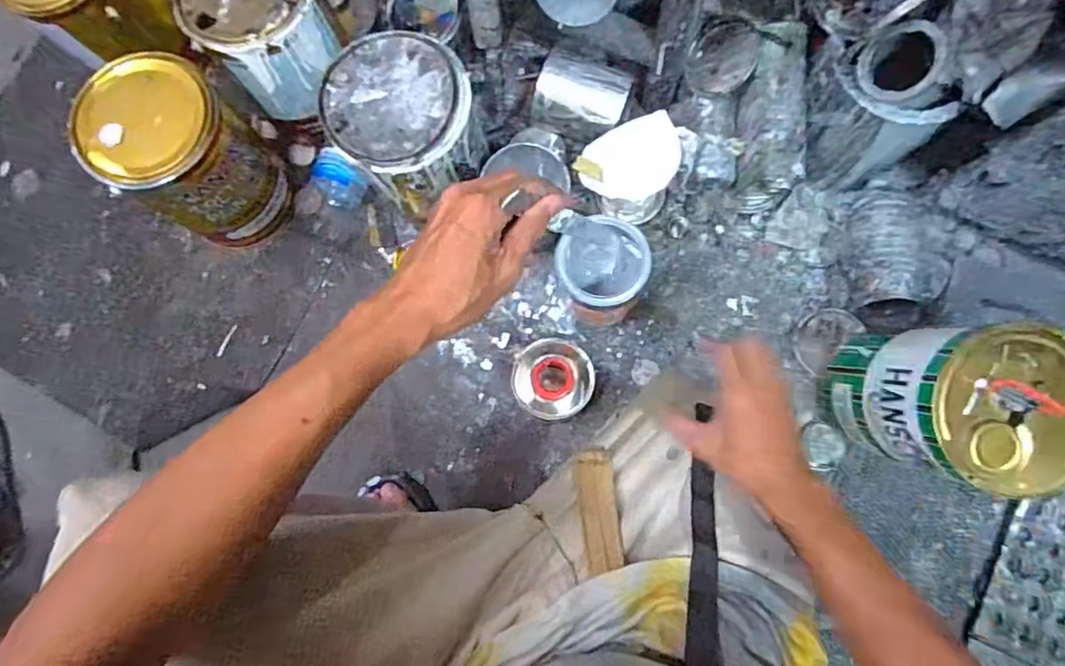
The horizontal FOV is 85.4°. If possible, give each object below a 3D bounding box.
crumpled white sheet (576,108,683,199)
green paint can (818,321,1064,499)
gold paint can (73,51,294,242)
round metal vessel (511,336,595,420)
[{"bbox_3d":[0.120,-0.212,0.722,0.123,0.042,0.100,-19,81,1],"label":"crumpled white sheet"},{"bbox_3d":[0.452,0.077,0.636,0.180,0.202,0.160,7,82,5],"label":"green paint can"},{"bbox_3d":[-0.421,-0.218,0.733,0.146,0.221,0.158,-1,82,4],"label":"gold paint can"},{"bbox_3d":[0.026,0.059,0.730,0.099,0.061,0.097,-1,82,4],"label":"round metal vessel"}]

